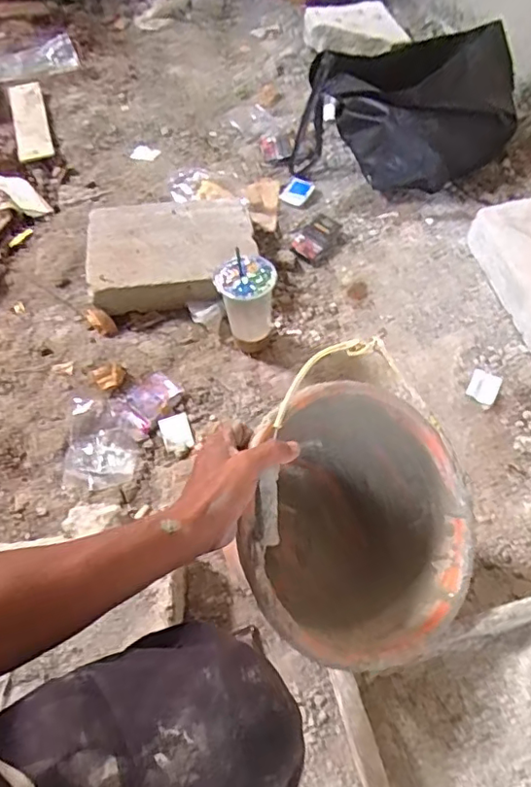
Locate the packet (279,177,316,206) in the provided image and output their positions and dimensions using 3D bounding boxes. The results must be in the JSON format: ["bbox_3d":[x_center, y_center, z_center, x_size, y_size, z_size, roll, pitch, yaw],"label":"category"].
[{"bbox_3d":[0.063,-0.405,1.137,0.052,0.017,0.069,22,60,16],"label":"packet"}]

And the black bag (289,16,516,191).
[{"bbox_3d":[0.270,-0.540,1.104,0.401,0.200,0.274,-24,59,-13],"label":"black bag"}]

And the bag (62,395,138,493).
[{"bbox_3d":[-0.250,0.073,0.866,0.101,0.014,0.149,-4,56,0],"label":"bag"}]

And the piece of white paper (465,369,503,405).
[{"bbox_3d":[0.344,-0.009,0.894,0.046,0.006,0.056,21,60,16],"label":"piece of white paper"}]

